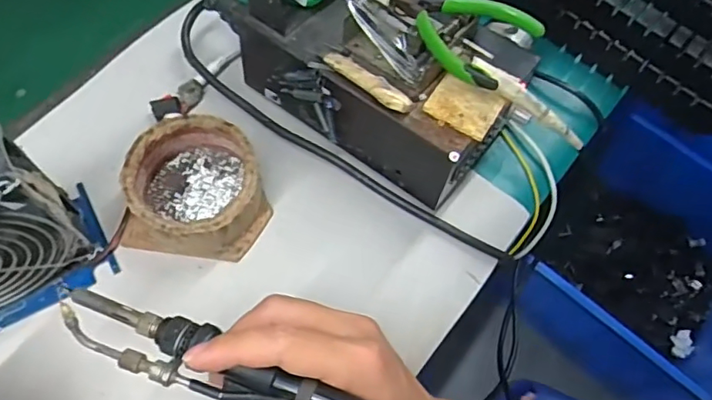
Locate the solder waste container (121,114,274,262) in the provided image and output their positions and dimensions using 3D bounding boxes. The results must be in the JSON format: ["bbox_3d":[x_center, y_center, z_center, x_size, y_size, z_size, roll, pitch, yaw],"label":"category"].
[{"bbox_3d":[-0.104,-0.008,0.366,0.086,0.044,0.084,13,65,2],"label":"solder waste container"}]

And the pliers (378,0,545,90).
[{"bbox_3d":[0.058,-0.101,0.335,0.106,0.009,0.067,16,61,5],"label":"pliers"}]

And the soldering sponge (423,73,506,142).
[{"bbox_3d":[0.067,-0.058,0.341,0.042,0.005,0.035,29,67,10],"label":"soldering sponge"}]

